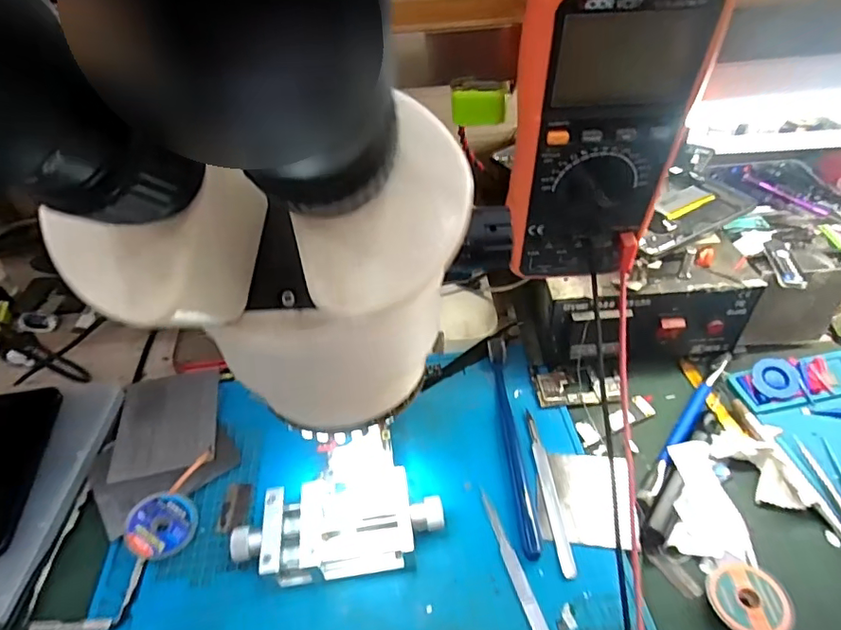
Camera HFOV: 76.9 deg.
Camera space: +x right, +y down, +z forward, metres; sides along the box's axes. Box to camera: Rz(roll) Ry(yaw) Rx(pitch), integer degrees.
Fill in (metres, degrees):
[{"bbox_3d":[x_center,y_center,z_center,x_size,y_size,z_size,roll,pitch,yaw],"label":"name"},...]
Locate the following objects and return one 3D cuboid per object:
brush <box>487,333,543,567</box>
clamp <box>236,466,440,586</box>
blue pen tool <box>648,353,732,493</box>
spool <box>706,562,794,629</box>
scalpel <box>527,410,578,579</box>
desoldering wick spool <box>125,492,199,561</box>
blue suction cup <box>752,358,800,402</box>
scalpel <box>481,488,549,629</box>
[{"bbox_3d":[0.072,0.093,0.414,0.014,0.013,0.186,-4,45,1],"label":"brush"},{"bbox_3d":[-0.054,0.142,0.358,0.134,0.030,0.060,-8,45,-3],"label":"clamp"},{"bbox_3d":[0.213,0.081,0.417,0.011,0.007,0.159,29,54,30],"label":"blue pen tool"},{"bbox_3d":[0.199,0.175,0.322,0.043,0.012,0.043,-3,45,3],"label":"spool"},{"bbox_3d":[0.094,0.125,0.388,0.011,0.004,0.128,-5,45,1],"label":"scalpel"},{"bbox_3d":[-0.183,0.150,0.377,0.045,0.008,0.044,13,44,-13],"label":"desoldering wick spool"},{"bbox_3d":[0.292,0.053,0.435,0.033,0.012,0.039,26,53,28],"label":"blue suction cup"},{"bbox_3d":[0.066,0.174,0.333,0.010,0.005,0.136,-15,46,-9],"label":"scalpel"}]

